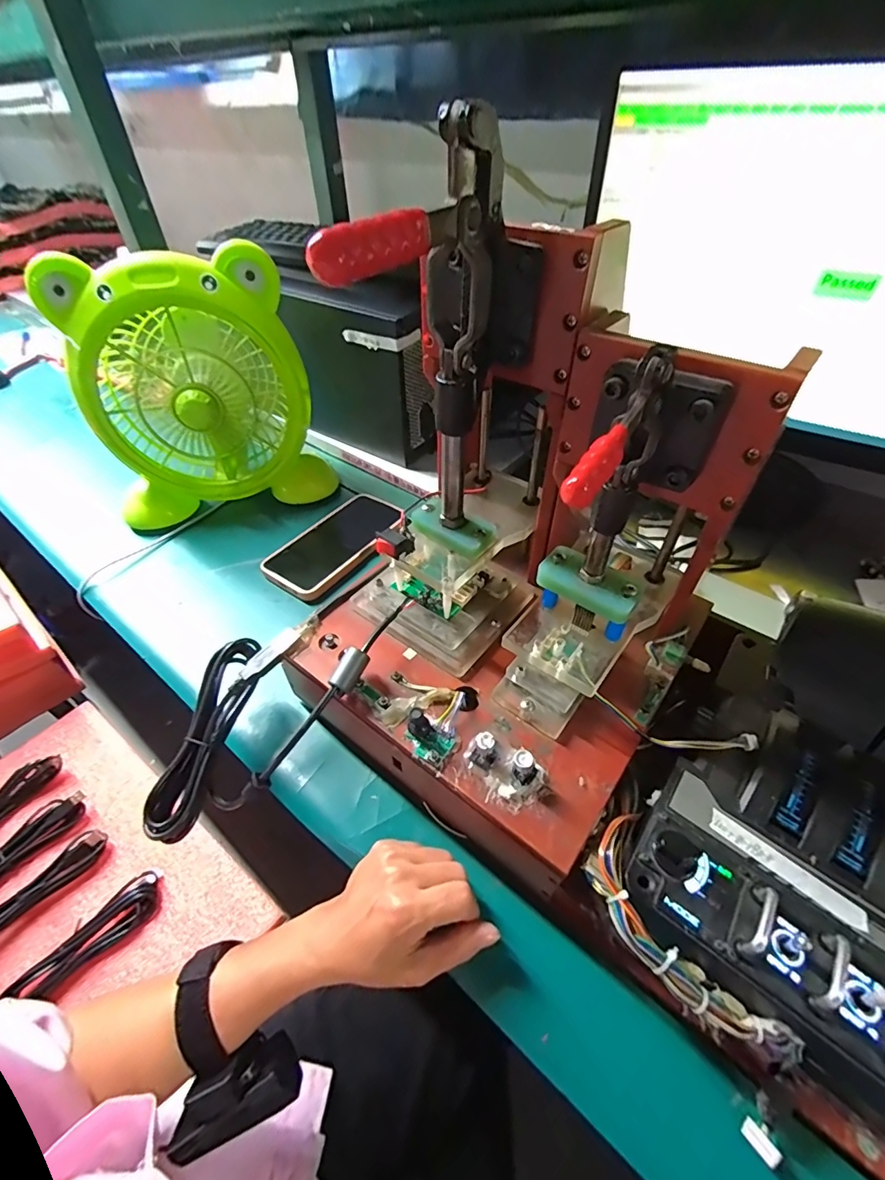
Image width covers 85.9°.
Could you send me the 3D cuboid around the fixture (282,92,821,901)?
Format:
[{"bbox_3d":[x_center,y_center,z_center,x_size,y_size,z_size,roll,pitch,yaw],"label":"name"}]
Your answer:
[{"bbox_3d":[0.037,-0.037,0.279,0.244,0.285,0.216,33,55,29],"label":"fixture"}]

